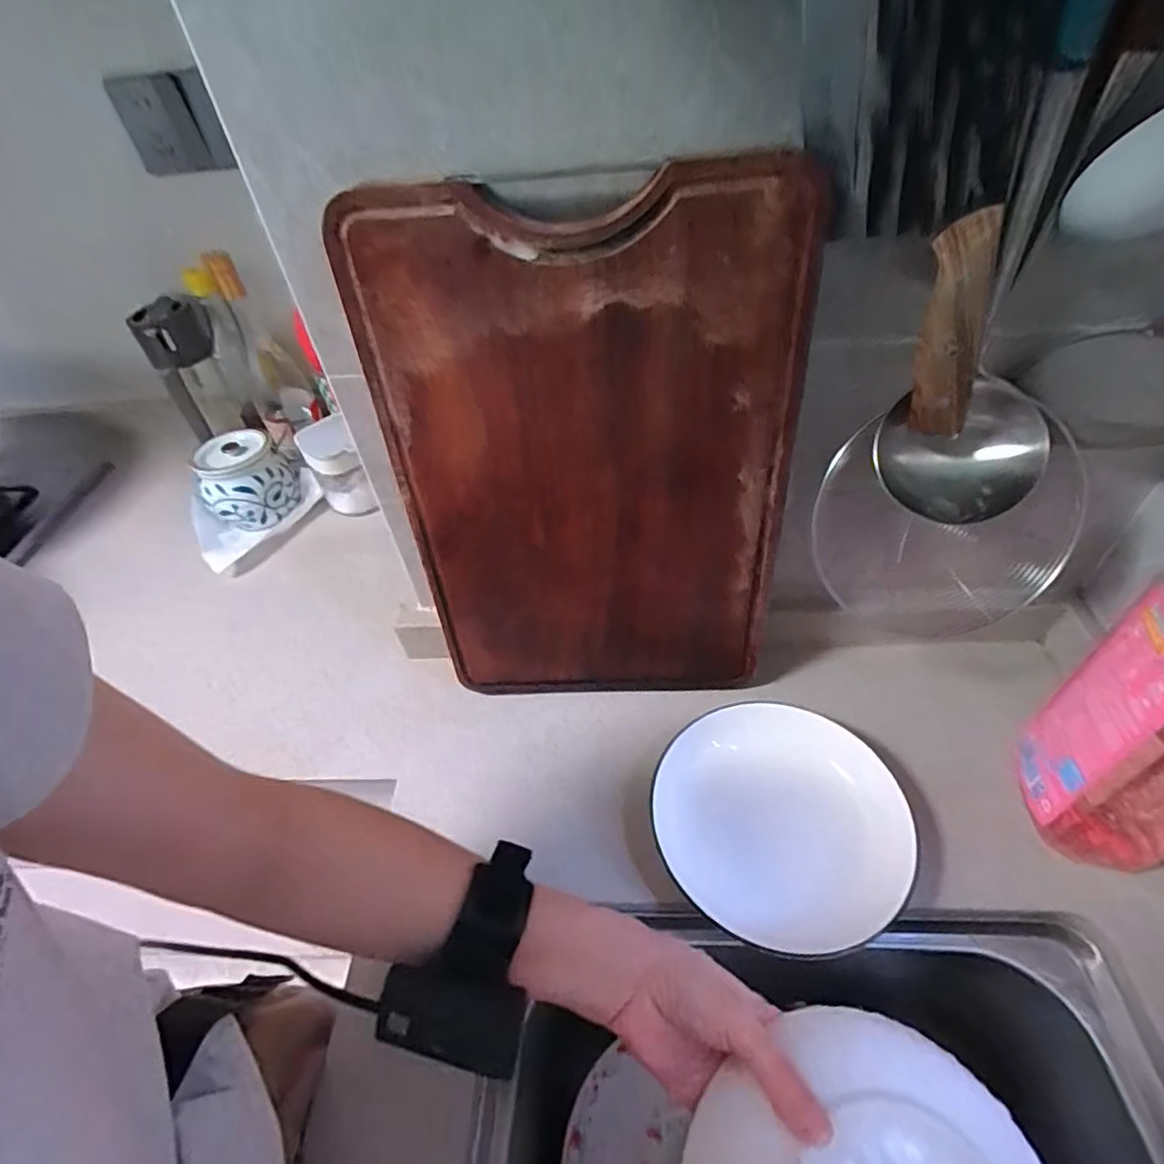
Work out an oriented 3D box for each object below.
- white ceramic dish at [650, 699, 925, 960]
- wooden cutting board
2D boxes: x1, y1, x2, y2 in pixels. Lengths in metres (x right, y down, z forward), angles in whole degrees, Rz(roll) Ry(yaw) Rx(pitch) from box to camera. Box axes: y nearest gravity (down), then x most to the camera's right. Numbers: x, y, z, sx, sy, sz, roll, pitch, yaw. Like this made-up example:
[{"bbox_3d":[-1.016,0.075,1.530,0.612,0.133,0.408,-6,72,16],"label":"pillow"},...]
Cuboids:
[{"bbox_3d":[0.139,0.172,0.442,0.163,0.052,0.170,-4,46,4],"label":"white ceramic dish"},{"bbox_3d":[0.006,-0.053,0.427,0.263,0.385,0.022,-2,41,5],"label":"wooden cutting board"}]

